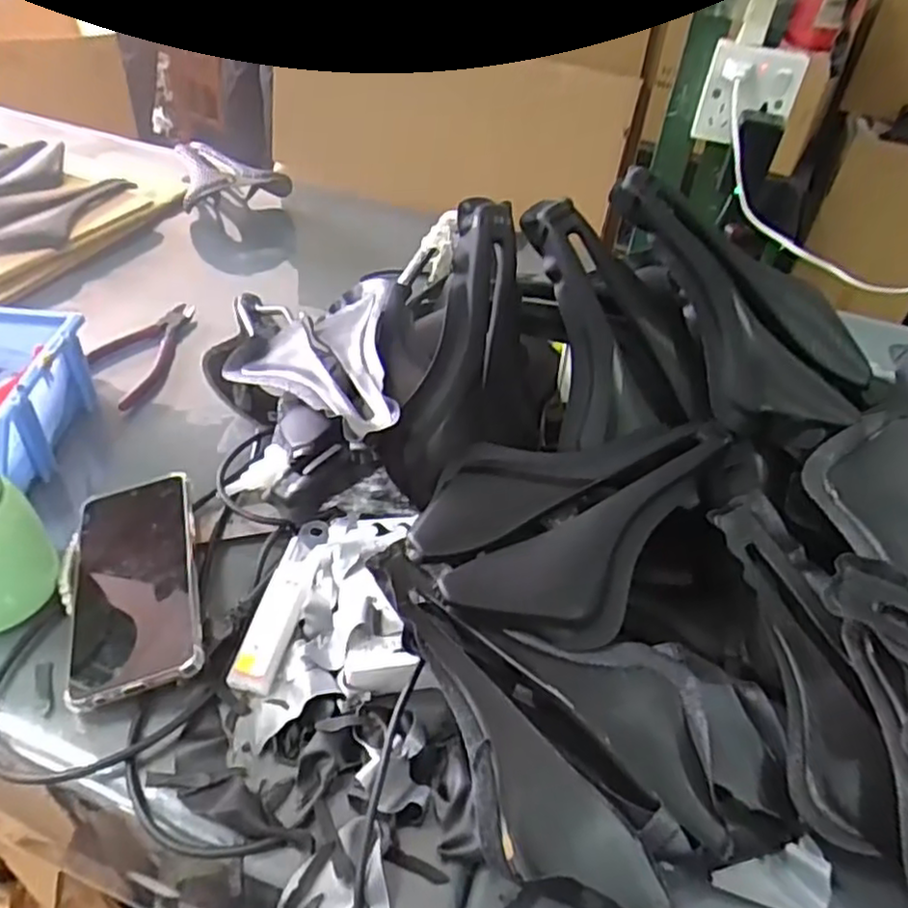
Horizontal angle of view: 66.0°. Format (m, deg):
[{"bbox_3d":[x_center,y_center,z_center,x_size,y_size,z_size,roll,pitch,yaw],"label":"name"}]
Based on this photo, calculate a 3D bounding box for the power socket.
[{"bbox_3d":[0.288,-0.349,0.684,0.086,0.086,0.023,19,44,13],"label":"power socket"}]

